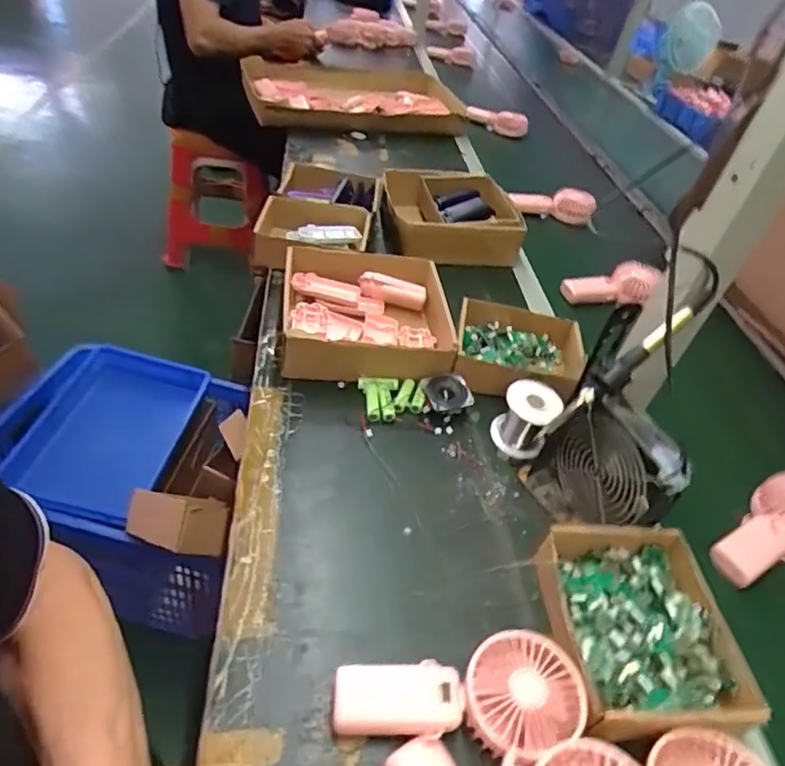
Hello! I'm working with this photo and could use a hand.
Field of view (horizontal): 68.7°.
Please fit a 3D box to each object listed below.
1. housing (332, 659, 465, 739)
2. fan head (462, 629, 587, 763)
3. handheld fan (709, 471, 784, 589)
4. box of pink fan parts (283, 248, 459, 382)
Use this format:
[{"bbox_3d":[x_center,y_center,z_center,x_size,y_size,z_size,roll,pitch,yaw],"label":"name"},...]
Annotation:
[{"bbox_3d":[0.004,0.242,0.438,0.096,0.023,0.047,5,42,-8],"label":"housing"},{"bbox_3d":[0.100,0.238,0.442,0.090,0.035,0.084,7,42,-6],"label":"fan head"},{"bbox_3d":[0.416,0.163,0.617,0.166,0.049,0.085,-23,52,-33],"label":"handheld fan"},{"bbox_3d":[-0.037,-0.091,0.773,0.212,0.073,0.217,4,42,-9],"label":"box of pink fan parts"}]

